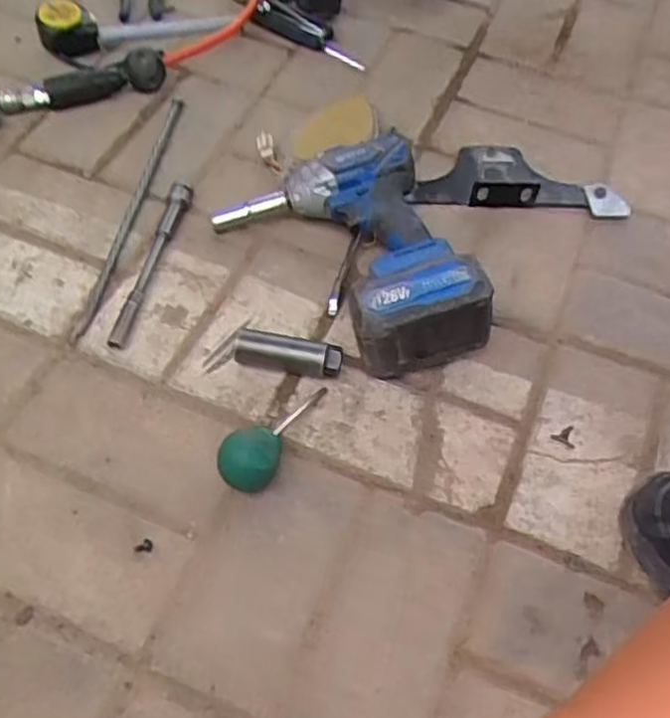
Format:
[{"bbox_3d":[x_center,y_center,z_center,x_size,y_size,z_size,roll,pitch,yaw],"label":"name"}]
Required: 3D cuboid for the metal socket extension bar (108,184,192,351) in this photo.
[{"bbox_3d":[-0.170,-0.092,0.673,0.020,0.024,0.192,12,56,4],"label":"metal socket extension bar"}]

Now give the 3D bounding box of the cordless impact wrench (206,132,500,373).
[{"bbox_3d":[0.007,-0.096,0.641,0.183,0.081,0.228,-14,58,-12],"label":"cordless impact wrench"}]

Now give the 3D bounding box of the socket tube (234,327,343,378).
[{"bbox_3d":[-0.040,-0.004,0.616,0.091,0.033,0.026,9,56,2],"label":"socket tube"}]

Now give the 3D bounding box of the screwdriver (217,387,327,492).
[{"bbox_3d":[-0.045,0.058,0.580,0.041,0.042,0.119,29,41,15],"label":"screwdriver"}]

